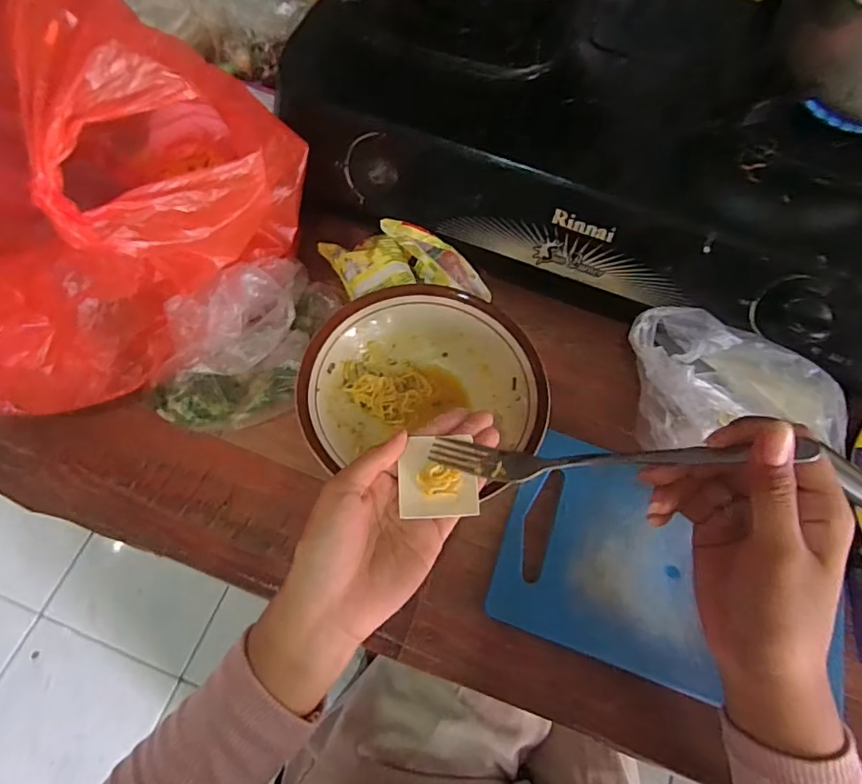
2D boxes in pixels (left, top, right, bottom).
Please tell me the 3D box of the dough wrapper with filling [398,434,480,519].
[{"bbox_3d":[0.006,0.050,0.307,0.044,0.012,0.041,0,66,-3],"label":"dough wrapper with filling"}]

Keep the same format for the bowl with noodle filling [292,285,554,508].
[{"bbox_3d":[-0.005,-0.009,0.402,0.174,0.045,0.156,3,66,-2],"label":"bowl with noodle filling"}]

